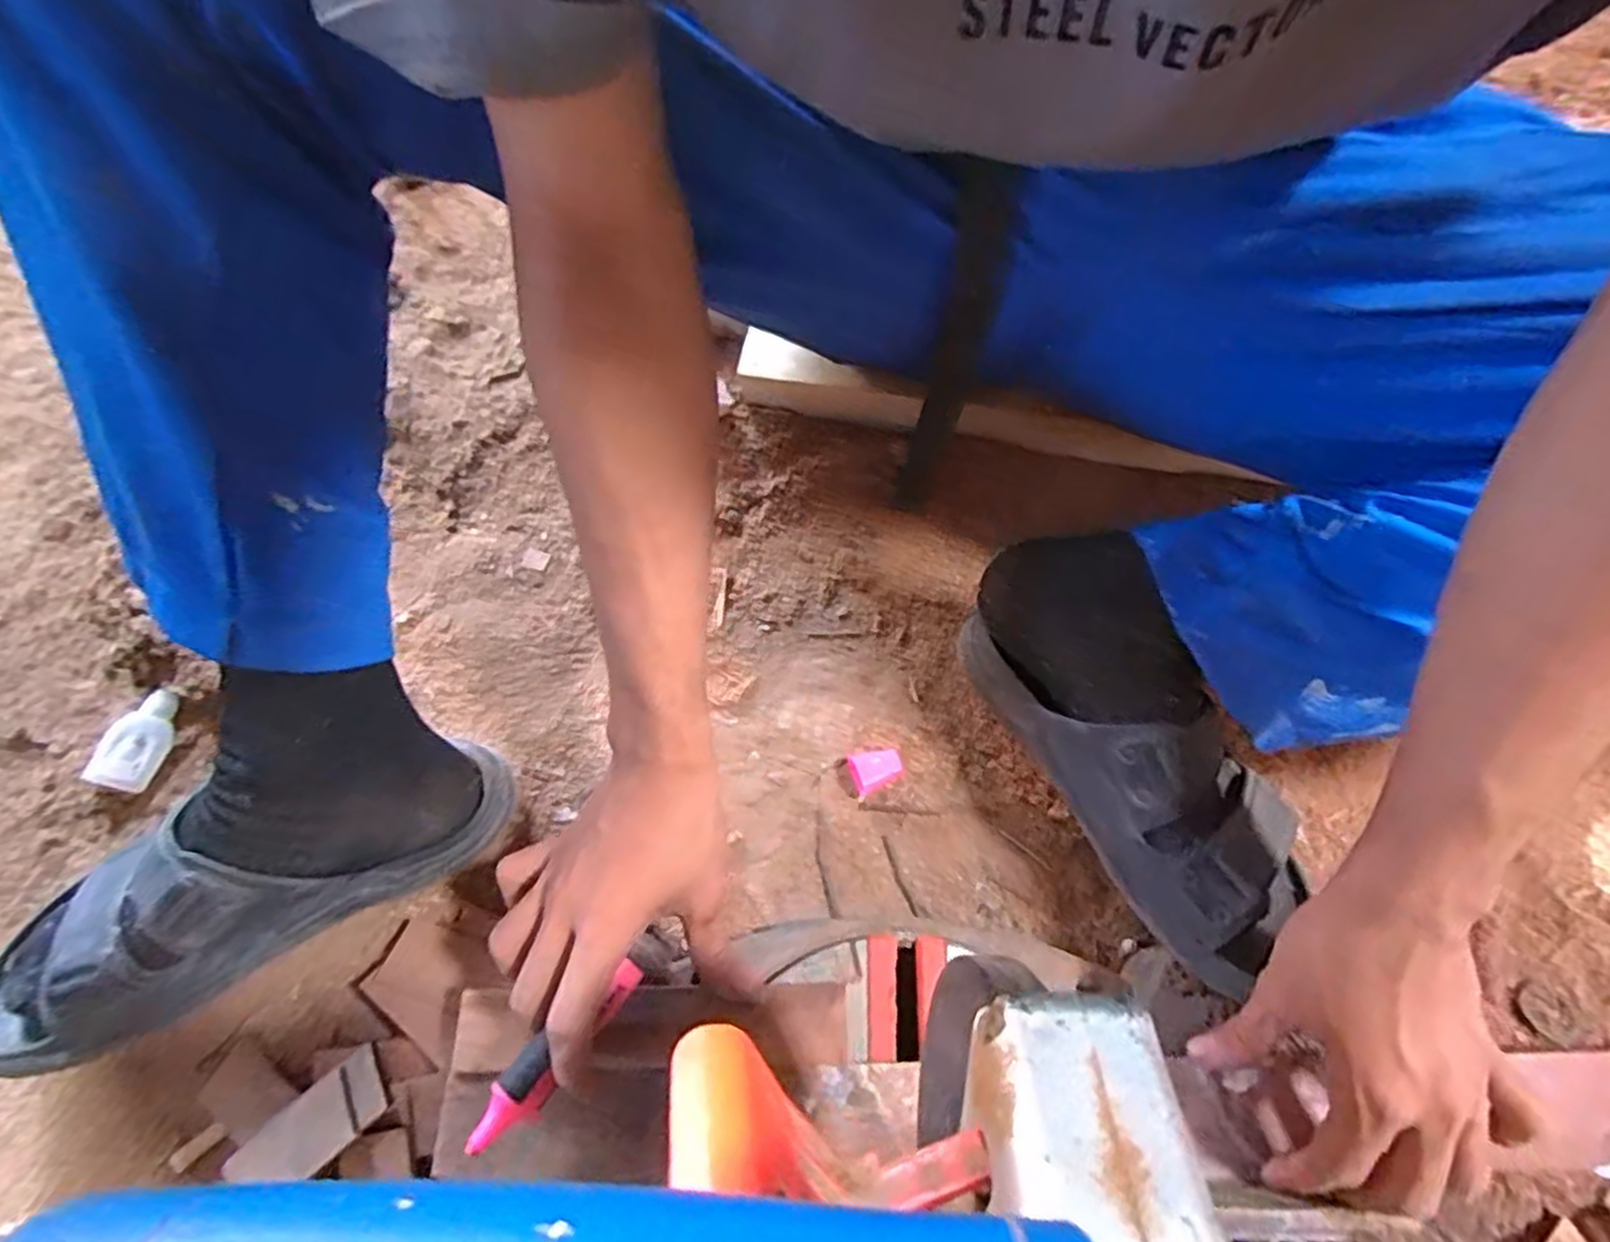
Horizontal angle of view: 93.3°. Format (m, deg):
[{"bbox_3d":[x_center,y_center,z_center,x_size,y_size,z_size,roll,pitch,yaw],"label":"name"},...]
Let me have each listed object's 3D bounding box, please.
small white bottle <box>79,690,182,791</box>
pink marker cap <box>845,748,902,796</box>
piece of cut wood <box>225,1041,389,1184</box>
[{"bbox_3d":[-0.432,0.078,0.495,0.034,0.020,0.066,20,70,7],"label":"small white bottle"},{"bbox_3d":[0.047,0.097,0.501,0.033,0.010,0.026,-20,70,-8],"label":"pink marker cap"},{"bbox_3d":[-0.258,0.263,0.391,0.084,0.010,0.038,-38,73,-14],"label":"piece of cut wood"}]

